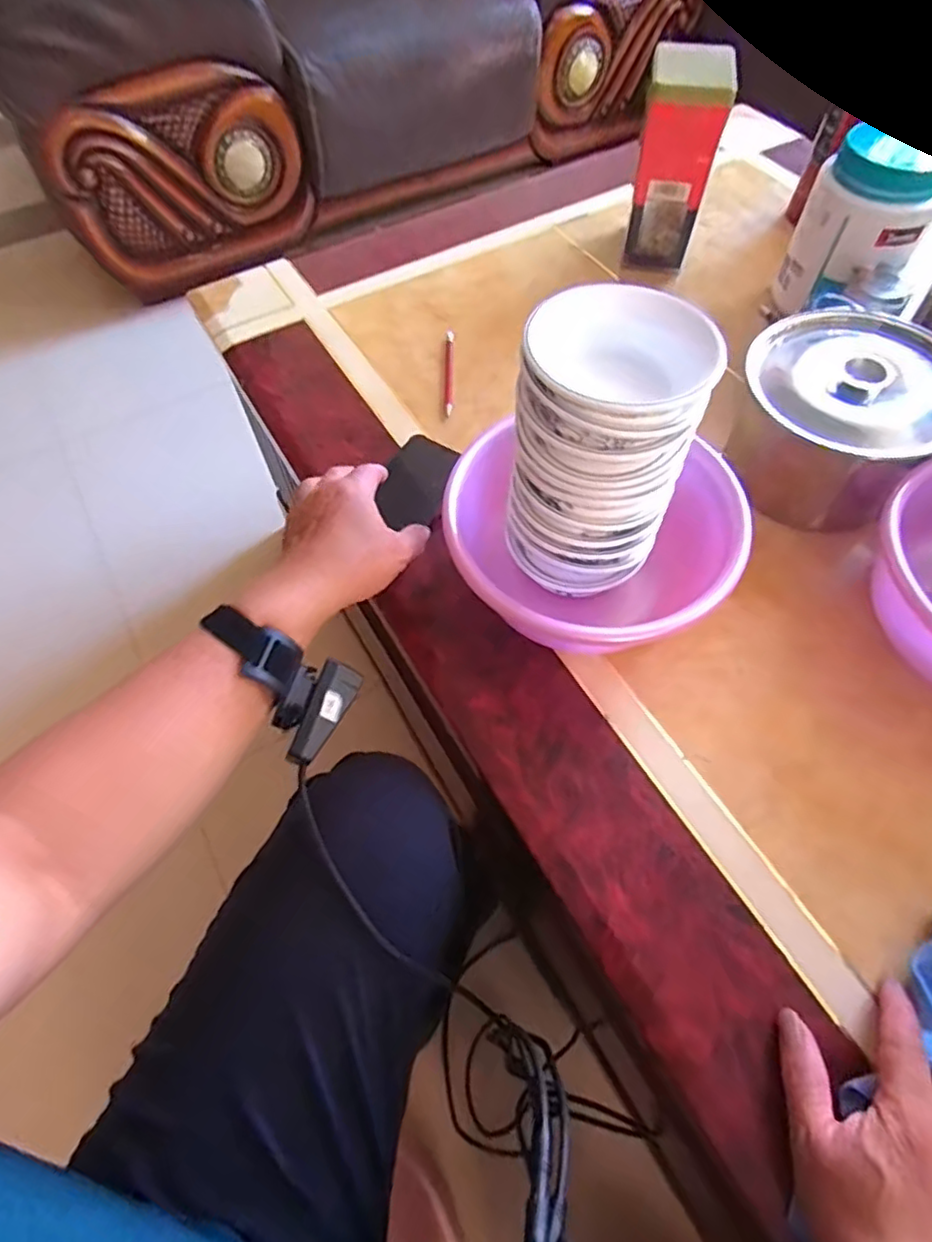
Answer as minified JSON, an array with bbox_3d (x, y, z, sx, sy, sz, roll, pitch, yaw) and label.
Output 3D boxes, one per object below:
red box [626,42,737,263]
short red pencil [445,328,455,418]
[{"bbox_3d":[0.235,-0.520,0.720,0.088,0.189,0.058,14,61,9],"label":"red box"},{"bbox_3d":[-0.018,-0.273,0.685,0.009,0.009,0.131,0,60,1],"label":"short red pencil"}]

